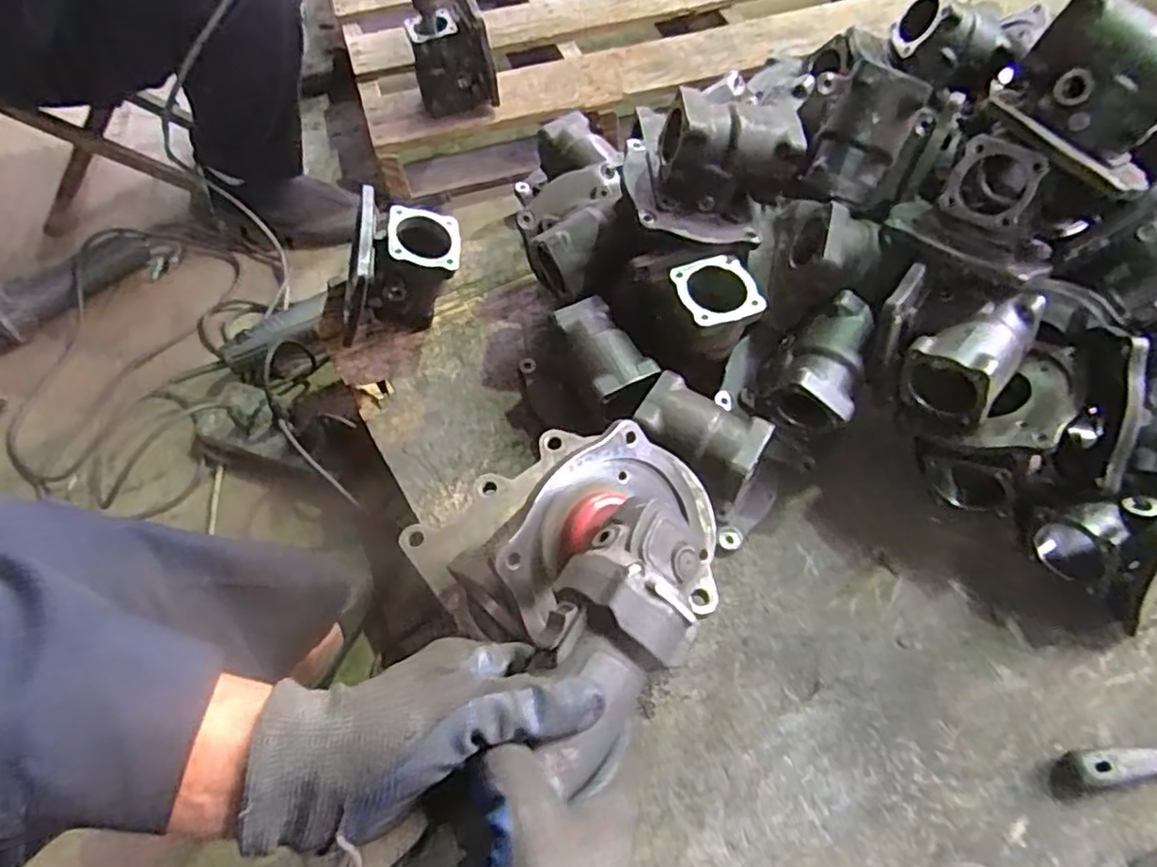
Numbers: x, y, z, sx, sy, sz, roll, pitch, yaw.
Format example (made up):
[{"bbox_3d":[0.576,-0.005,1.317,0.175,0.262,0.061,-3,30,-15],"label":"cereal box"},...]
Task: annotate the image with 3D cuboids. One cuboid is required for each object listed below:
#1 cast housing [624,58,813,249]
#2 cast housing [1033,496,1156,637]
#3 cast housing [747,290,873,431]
[{"bbox_3d":[0.139,-0.282,0.697,0.174,0.116,0.131,1,59,-1],"label":"cast housing"},{"bbox_3d":[0.539,0.093,0.661,0.149,0.157,0.120,-24,36,-27],"label":"cast housing"},{"bbox_3d":[0.247,-0.069,0.697,0.097,0.080,0.131,30,65,17],"label":"cast housing"}]

